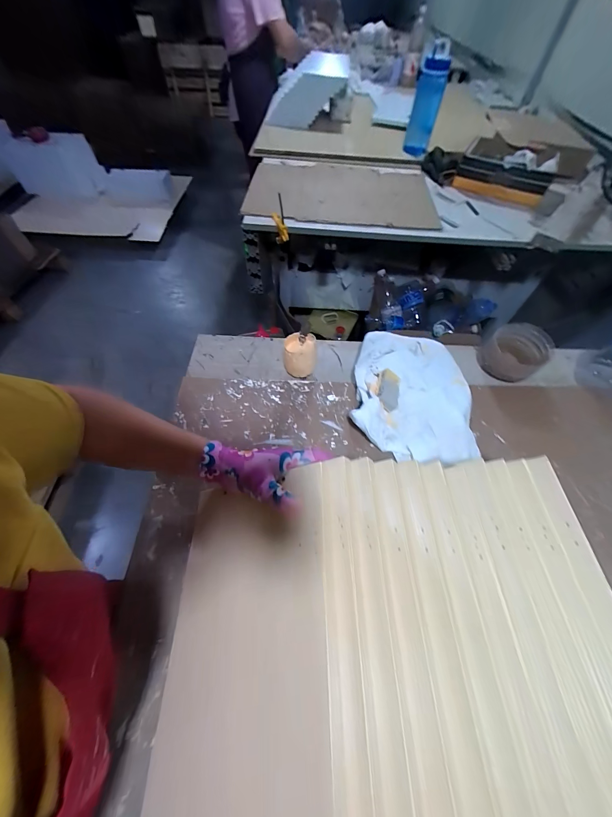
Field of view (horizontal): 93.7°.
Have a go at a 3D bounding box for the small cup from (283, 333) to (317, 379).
[{"bbox_3d":[-0.010,-0.088,0.513,0.055,0.069,0.064,4,59,0],"label":"small cup"}]

